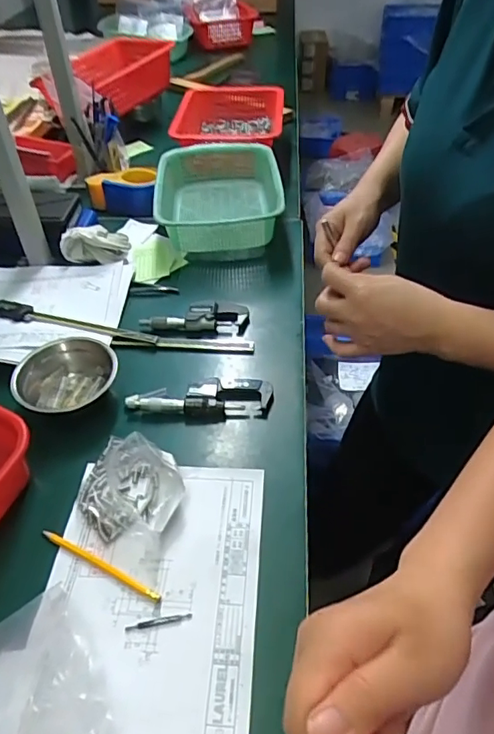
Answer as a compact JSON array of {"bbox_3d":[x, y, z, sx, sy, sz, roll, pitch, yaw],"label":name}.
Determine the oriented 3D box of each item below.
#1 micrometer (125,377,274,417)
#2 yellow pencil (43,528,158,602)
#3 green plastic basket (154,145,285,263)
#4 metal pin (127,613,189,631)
[{"bbox_3d":[-0.060,0.035,0.685,0.180,0.021,0.057,1,45,2],"label":"micrometer"},{"bbox_3d":[-0.151,0.203,0.542,0.145,0.007,0.009,20,49,21],"label":"yellow pencil"},{"bbox_3d":[-0.050,-0.301,0.960,0.215,0.096,0.275,-3,45,-2],"label":"green plastic basket"},{"bbox_3d":[-0.084,0.241,0.499,0.061,0.004,0.007,-9,45,-7],"label":"metal pin"}]

